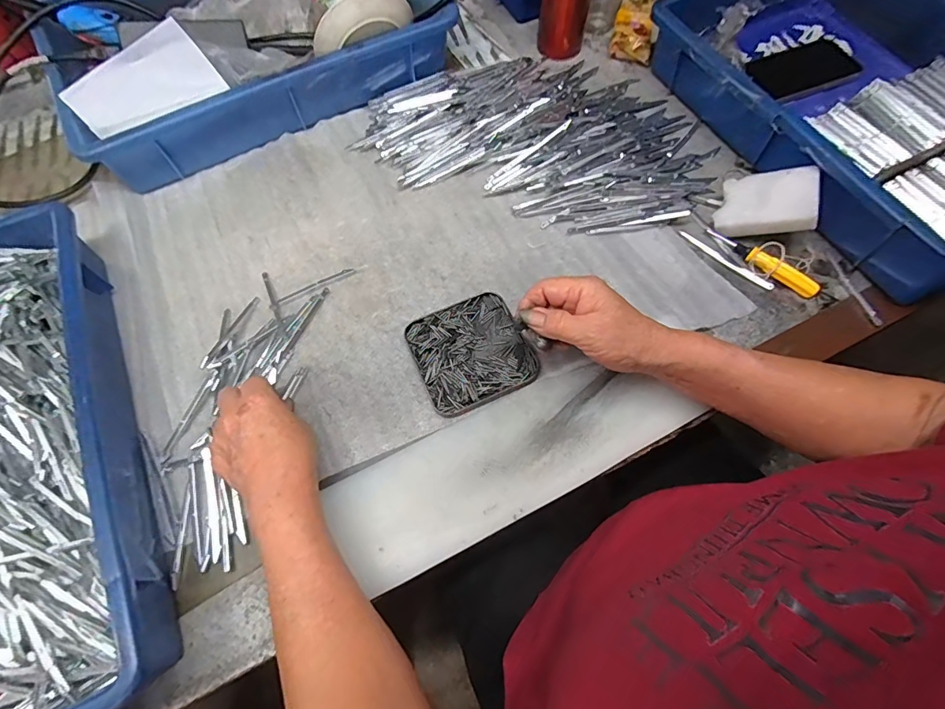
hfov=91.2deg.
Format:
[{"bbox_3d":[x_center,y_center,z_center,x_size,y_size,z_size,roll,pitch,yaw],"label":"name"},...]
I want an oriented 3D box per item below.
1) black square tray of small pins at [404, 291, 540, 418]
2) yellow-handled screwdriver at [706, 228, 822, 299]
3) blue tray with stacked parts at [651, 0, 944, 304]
[{"bbox_3d":[-0.001,-0.003,0.427,0.101,0.011,0.102,-21,68,-9],"label":"black square tray of small pins"},{"bbox_3d":[0.289,-0.094,0.460,0.115,0.015,0.018,38,72,17],"label":"yellow-handled screwdriver"},{"bbox_3d":[0.434,-0.277,0.503,0.301,0.104,0.426,-25,68,-9],"label":"blue tray with stacked parts"}]

